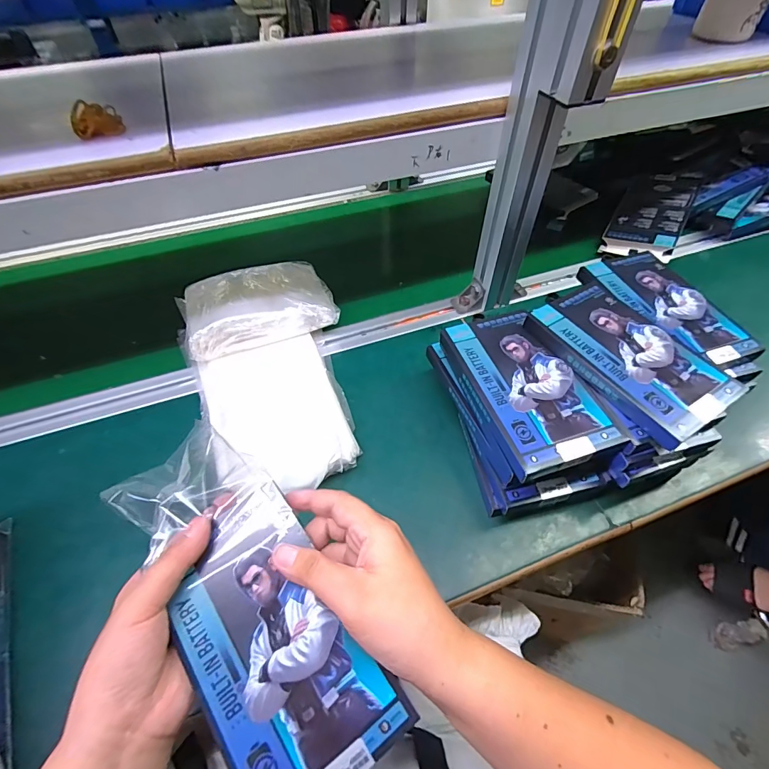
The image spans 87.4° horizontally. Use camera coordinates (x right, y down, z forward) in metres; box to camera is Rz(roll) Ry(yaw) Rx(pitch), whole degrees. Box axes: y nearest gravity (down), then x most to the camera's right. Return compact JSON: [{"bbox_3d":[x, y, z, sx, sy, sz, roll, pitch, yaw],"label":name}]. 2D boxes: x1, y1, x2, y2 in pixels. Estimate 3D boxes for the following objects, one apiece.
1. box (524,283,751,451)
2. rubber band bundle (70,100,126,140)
[{"bbox_3d":[0.225,-0.029,0.368,0.109,0.018,0.164,-26,56,-18],"label":"box"},{"bbox_3d":[-0.236,-0.217,0.329,0.036,0.024,0.024,-31,57,-21],"label":"rubber band bundle"}]

